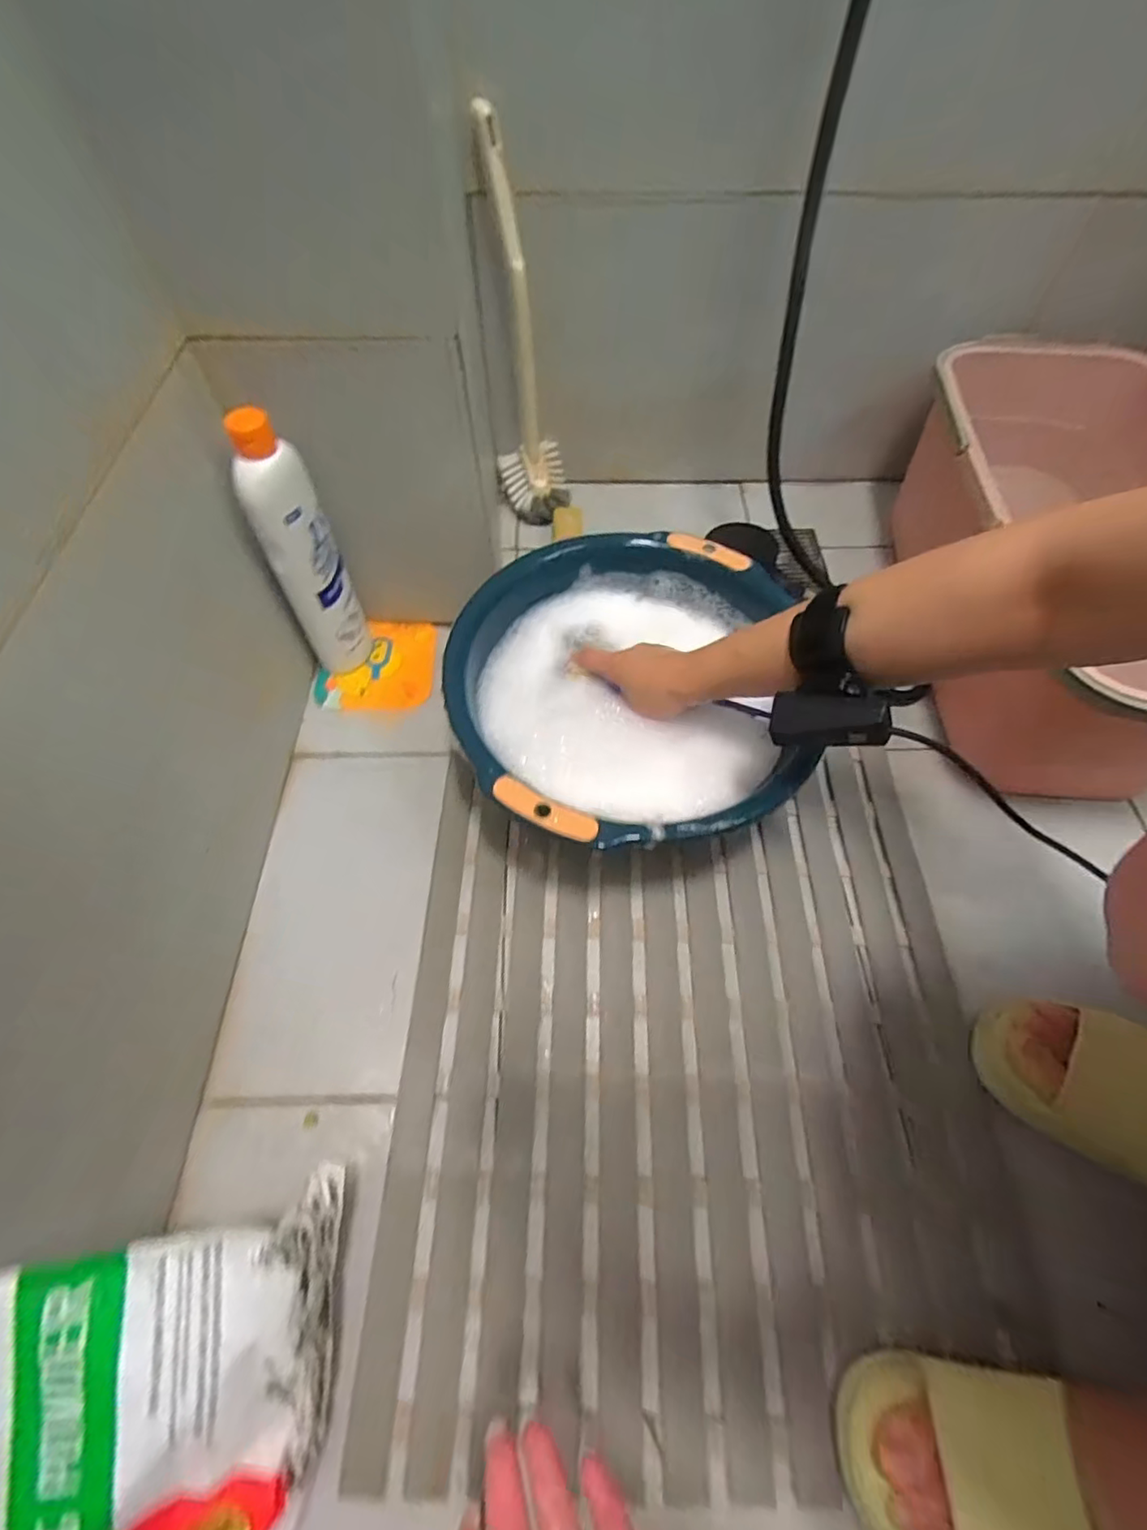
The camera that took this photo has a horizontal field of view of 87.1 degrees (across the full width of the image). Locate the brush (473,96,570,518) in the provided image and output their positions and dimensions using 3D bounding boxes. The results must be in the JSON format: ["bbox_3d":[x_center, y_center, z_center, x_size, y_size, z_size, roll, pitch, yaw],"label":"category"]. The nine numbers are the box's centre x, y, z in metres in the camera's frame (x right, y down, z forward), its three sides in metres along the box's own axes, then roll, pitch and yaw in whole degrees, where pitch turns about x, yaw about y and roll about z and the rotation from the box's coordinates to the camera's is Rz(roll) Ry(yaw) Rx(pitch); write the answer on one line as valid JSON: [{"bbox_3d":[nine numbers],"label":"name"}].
[{"bbox_3d":[-0.049,-0.445,0.653,0.083,0.350,0.089,-2,62,-2],"label":"brush"}]

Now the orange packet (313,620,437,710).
[{"bbox_3d":[-0.214,-0.114,0.663,0.123,0.013,0.122,-1,59,-2],"label":"orange packet"}]

